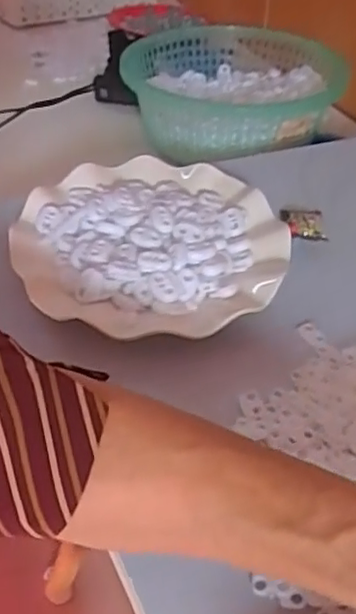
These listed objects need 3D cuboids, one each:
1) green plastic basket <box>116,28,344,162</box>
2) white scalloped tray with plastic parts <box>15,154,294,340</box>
[{"bbox_3d":[0.054,-0.232,0.660,0.195,0.073,0.201,-11,43,-13],"label":"green plastic basket"},{"bbox_3d":[-0.015,-0.046,0.419,0.172,0.027,0.175,11,43,11],"label":"white scalloped tray with plastic parts"}]

